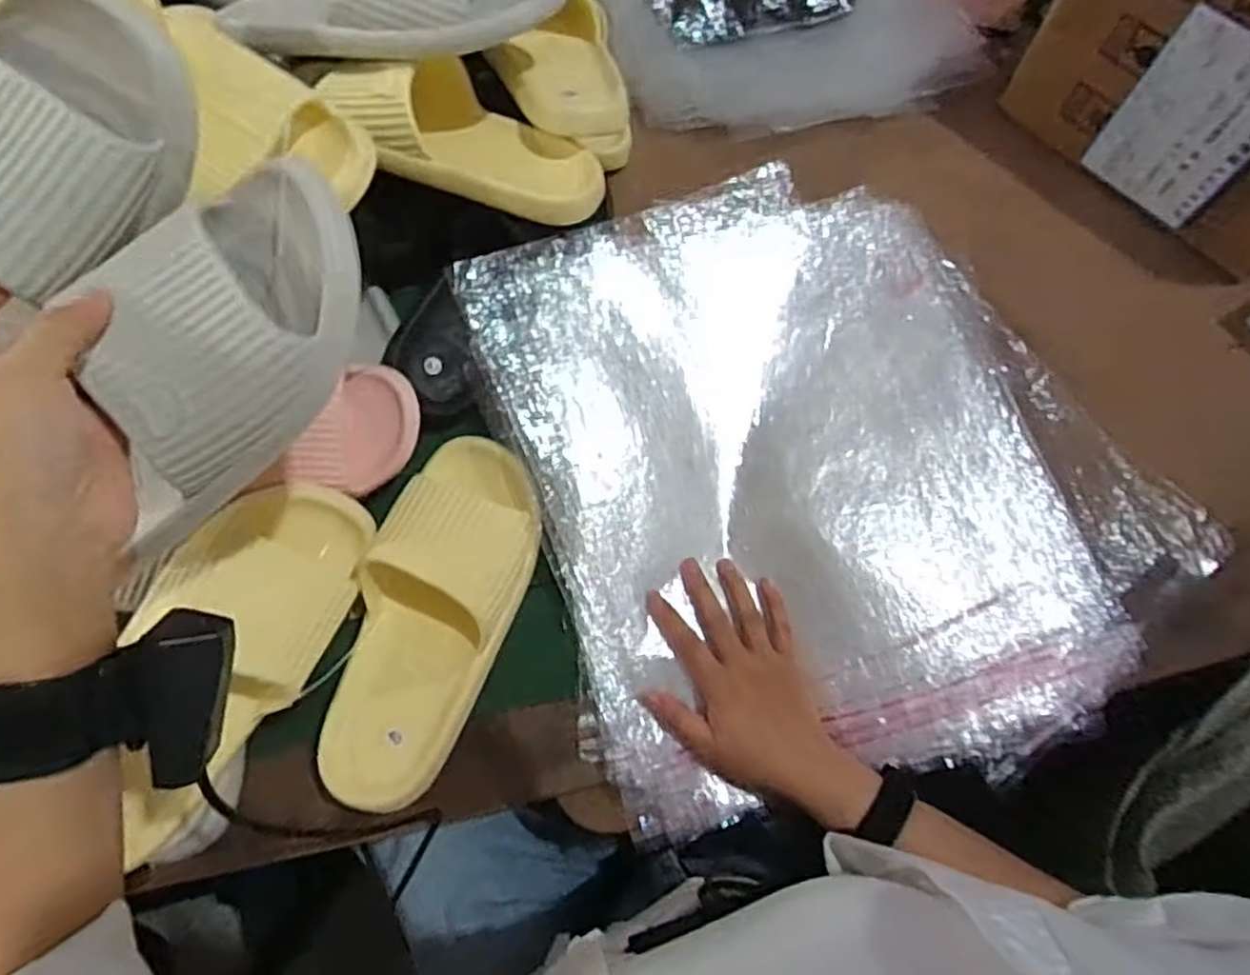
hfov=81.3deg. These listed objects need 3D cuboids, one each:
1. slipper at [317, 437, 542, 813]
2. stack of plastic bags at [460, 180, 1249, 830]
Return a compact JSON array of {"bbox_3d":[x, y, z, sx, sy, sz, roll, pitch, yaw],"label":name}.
[{"bbox_3d":[-0.135,0.086,0.512,0.110,0.058,0.266,17,69,4],"label":"slipper"},{"bbox_3d":[0.156,-0.020,0.531,0.451,0.069,0.440,-21,81,-8],"label":"stack of plastic bags"}]

